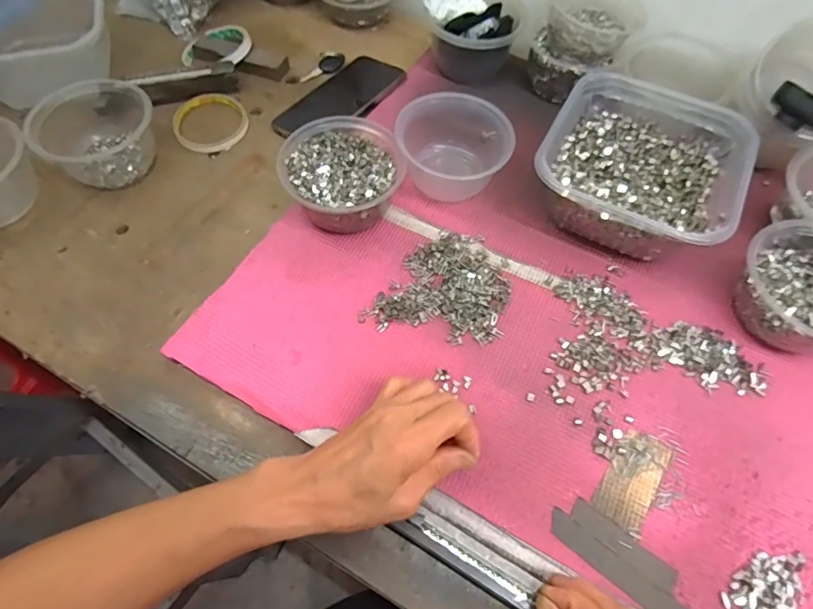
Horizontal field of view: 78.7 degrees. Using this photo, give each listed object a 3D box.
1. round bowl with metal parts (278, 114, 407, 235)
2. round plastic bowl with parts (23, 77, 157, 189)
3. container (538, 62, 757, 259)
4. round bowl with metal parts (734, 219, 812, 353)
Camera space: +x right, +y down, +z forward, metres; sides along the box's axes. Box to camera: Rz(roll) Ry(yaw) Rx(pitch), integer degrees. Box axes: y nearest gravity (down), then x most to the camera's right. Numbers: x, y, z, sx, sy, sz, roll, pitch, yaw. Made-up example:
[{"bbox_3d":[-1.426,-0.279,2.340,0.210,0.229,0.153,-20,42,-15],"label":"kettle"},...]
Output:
[{"bbox_3d":[-0.060,-0.127,0.477,0.108,0.067,0.114,1,60,-1],"label":"round bowl with metal parts"},{"bbox_3d":[-0.321,-0.181,0.516,0.112,0.053,0.113,1,60,-1],"label":"round plastic bowl with parts"},{"bbox_3d":[0.225,-0.137,0.482,0.171,0.071,0.180,26,63,13],"label":"container"},{"bbox_3d":[0.347,-0.012,0.423,0.115,0.057,0.112,1,60,-1],"label":"round bowl with metal parts"}]

